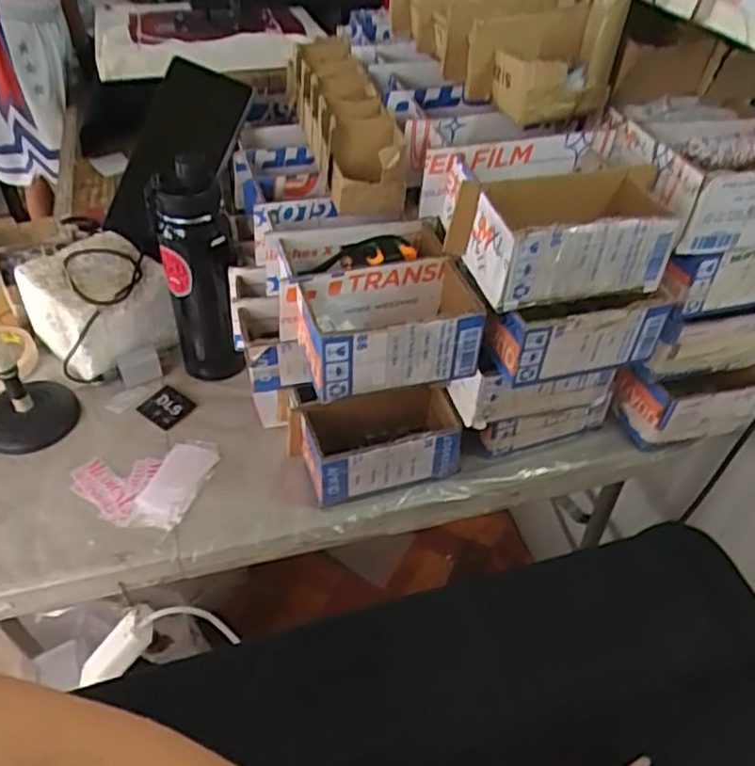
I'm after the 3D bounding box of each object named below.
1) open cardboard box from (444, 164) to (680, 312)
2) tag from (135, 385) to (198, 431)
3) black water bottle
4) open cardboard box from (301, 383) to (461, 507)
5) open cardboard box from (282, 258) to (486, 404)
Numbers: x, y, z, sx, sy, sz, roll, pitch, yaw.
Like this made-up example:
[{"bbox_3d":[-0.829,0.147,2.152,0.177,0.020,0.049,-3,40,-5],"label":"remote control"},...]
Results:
[{"bbox_3d":[0.173,-0.134,0.622,0.199,0.076,0.108,-7,43,-12],"label":"open cardboard box"},{"bbox_3d":[-0.257,0.030,0.842,0.059,0.007,0.051,29,51,22],"label":"tag"},{"bbox_3d":[-0.209,-0.125,0.809,0.078,0.270,0.088,-10,44,-15],"label":"black water bottle"},{"bbox_3d":[0.007,0.063,0.756,0.176,0.083,0.096,-11,44,-16],"label":"open cardboard box"},{"bbox_3d":[0.010,-0.053,0.645,0.177,0.069,0.106,-8,43,-13],"label":"open cardboard box"}]

